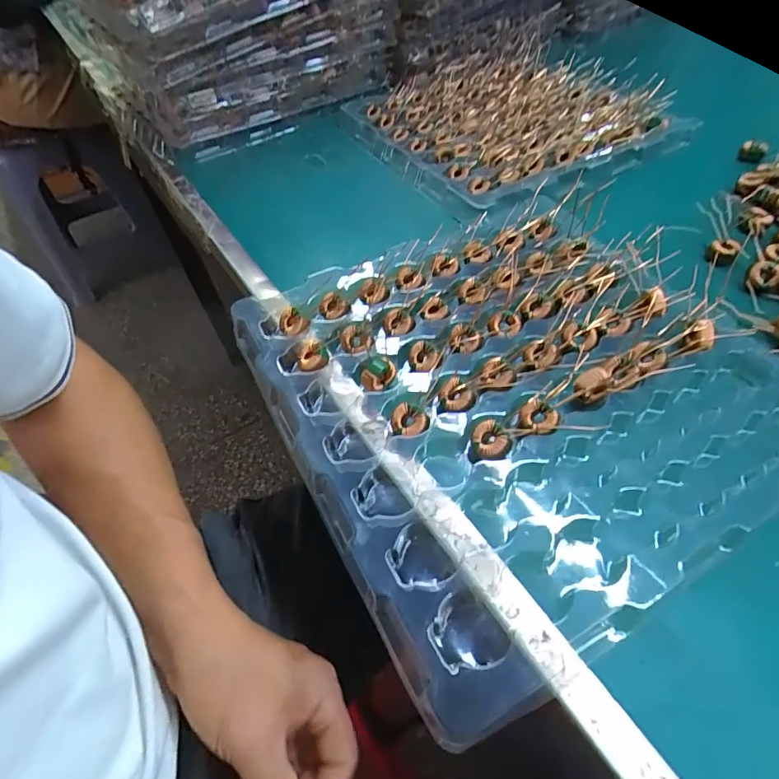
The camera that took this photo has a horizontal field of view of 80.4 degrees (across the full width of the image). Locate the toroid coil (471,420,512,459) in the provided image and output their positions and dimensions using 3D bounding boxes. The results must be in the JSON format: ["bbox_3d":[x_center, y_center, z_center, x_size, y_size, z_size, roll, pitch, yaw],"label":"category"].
[{"bbox_3d":[0.056,0.028,0.260,0.017,0.007,0.024,-46,55,5],"label":"toroid coil"}]

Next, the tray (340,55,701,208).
[{"bbox_3d":[0.132,-0.323,0.539,0.287,0.024,0.318,-23,54,-13],"label":"tray"}]

